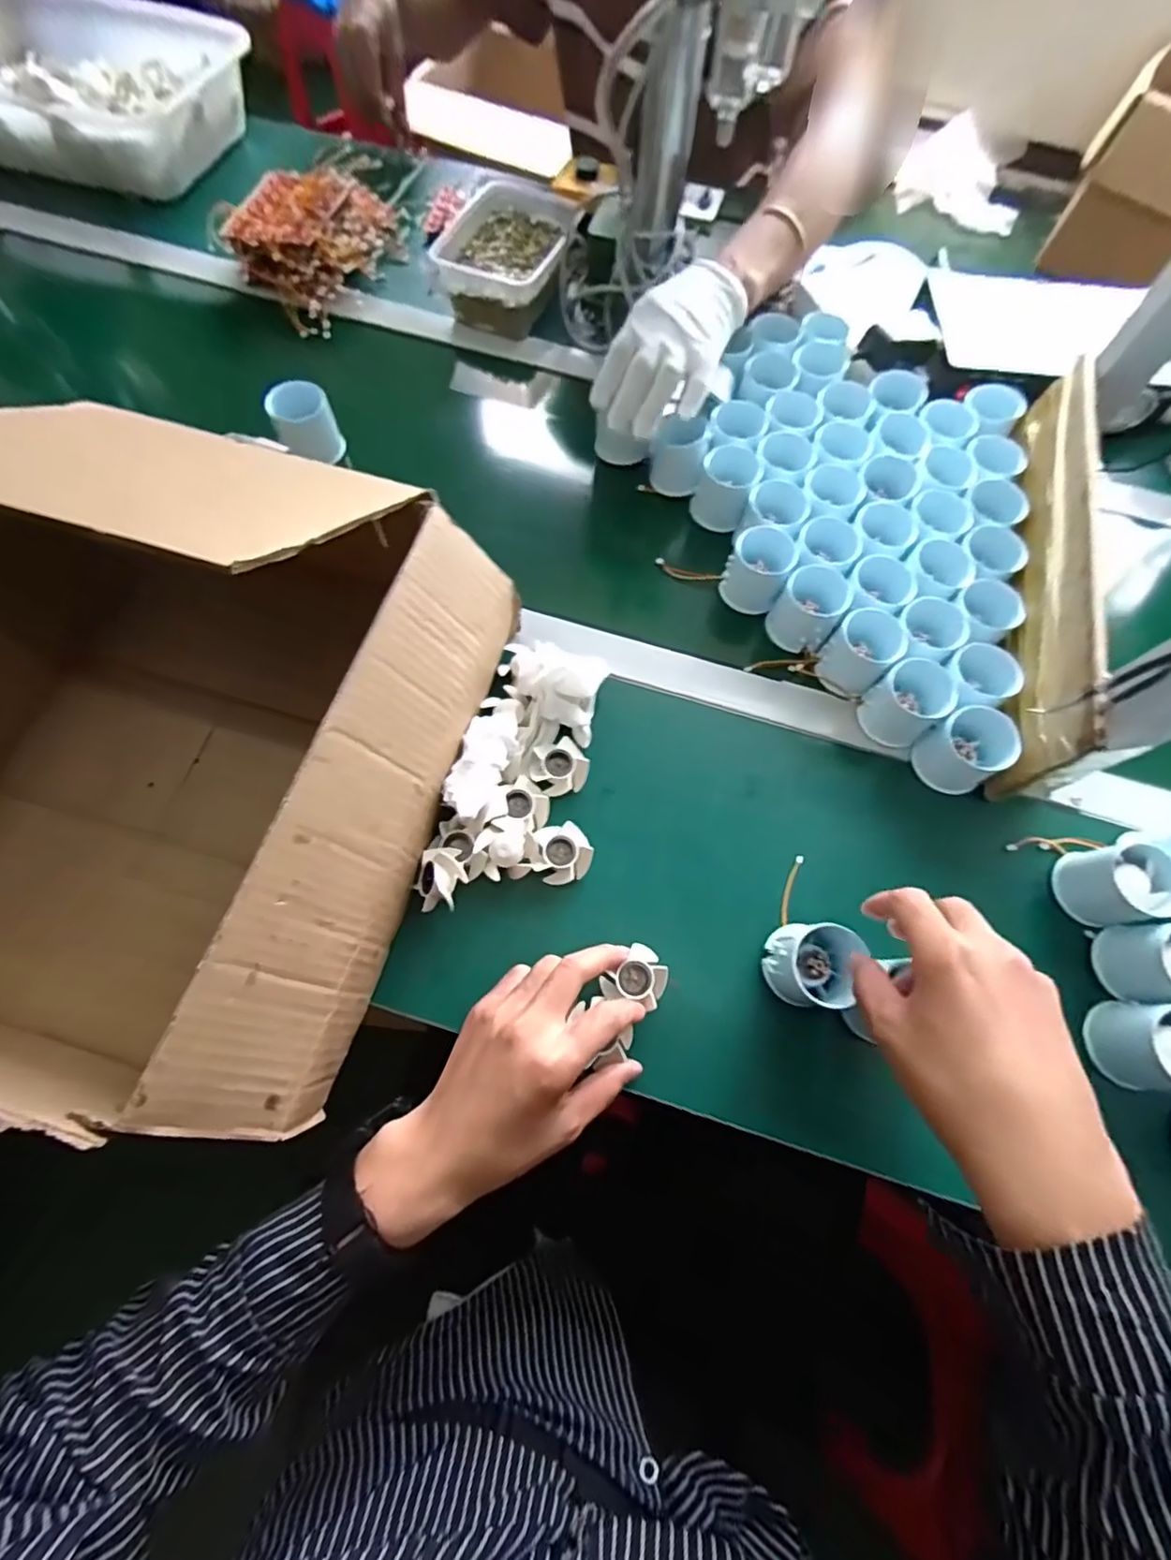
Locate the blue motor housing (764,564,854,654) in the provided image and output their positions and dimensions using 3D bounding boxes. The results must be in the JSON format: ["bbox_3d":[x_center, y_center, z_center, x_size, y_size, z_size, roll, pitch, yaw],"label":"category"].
[{"bbox_3d":[0.190,-0.146,0.508,0.051,0.049,0.059,35,71,11],"label":"blue motor housing"}]

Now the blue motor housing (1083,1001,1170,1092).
[{"bbox_3d":[0.369,0.174,0.393,0.062,0.049,0.055,4,68,-1],"label":"blue motor housing"}]

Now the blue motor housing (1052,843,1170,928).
[{"bbox_3d":[0.380,0.075,0.428,0.049,0.049,0.051,-4,69,-4],"label":"blue motor housing"}]

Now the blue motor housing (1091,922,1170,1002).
[{"bbox_3d":[0.394,0.126,0.408,0.059,0.047,0.050,3,68,-2],"label":"blue motor housing"}]

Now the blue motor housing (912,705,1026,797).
[{"bbox_3d":[0.294,-0.022,0.464,0.053,0.052,0.055,-21,71,-10],"label":"blue motor housing"}]

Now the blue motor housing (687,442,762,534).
[{"bbox_3d":[0.132,-0.273,0.561,0.052,0.051,0.060,26,69,7],"label":"blue motor housing"}]

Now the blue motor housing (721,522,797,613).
[{"bbox_3d":[0.151,-0.184,0.524,0.052,0.048,0.054,30,70,9],"label":"blue motor housing"}]

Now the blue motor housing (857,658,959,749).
[{"bbox_3d":[0.256,-0.061,0.478,0.053,0.054,0.052,1,68,-2],"label":"blue motor housing"}]

